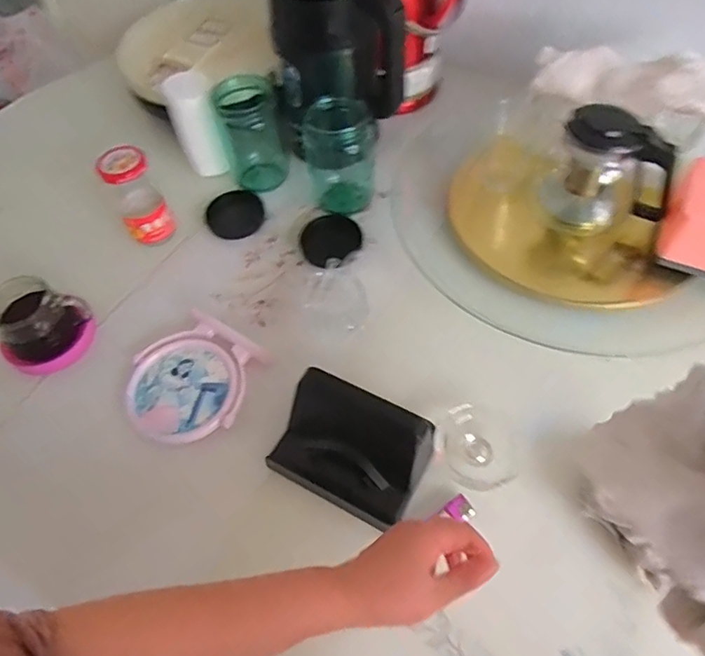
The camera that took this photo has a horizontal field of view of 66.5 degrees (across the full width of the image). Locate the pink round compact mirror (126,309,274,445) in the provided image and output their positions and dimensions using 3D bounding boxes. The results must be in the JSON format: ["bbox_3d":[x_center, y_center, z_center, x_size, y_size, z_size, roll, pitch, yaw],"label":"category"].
[{"bbox_3d":[-0.176,0.055,0.590,0.135,0.031,0.143,34,65,23],"label":"pink round compact mirror"}]

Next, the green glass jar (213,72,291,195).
[{"bbox_3d":[-0.133,-0.254,0.715,0.078,0.134,0.075,-14,56,-5],"label":"green glass jar"}]

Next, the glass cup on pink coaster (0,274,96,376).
[{"bbox_3d":[-0.353,0.001,0.615,0.087,0.087,0.100,35,65,24],"label":"glass cup on pink coaster"}]

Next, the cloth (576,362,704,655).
[{"bbox_3d":[0.181,0.085,0.276,0.102,0.026,0.118,-40,49,12],"label":"cloth"}]

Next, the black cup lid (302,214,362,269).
[{"bbox_3d":[-0.031,-0.115,0.693,0.066,0.013,0.078,34,65,23],"label":"black cup lid"}]

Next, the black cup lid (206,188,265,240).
[{"bbox_3d":[-0.158,-0.153,0.725,0.076,0.020,0.070,-2,56,3],"label":"black cup lid"}]

